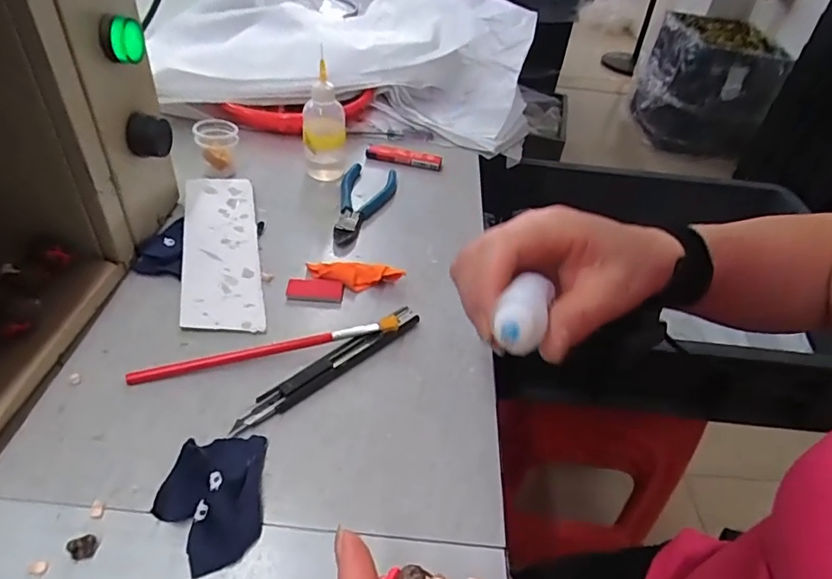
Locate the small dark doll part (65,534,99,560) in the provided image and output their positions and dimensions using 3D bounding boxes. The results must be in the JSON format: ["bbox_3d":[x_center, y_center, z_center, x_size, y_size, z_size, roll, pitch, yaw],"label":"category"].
[{"bbox_3d":[-0.154,0.119,0.243,0.011,0.005,0.011,4,41,-4],"label":"small dark doll part"}]

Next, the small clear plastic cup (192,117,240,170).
[{"bbox_3d":[-0.185,-0.135,0.490,0.037,0.040,0.029,-9,44,-19],"label":"small clear plastic cup"}]

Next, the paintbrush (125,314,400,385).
[{"bbox_3d":[-0.092,0.039,0.334,0.167,0.015,0.012,-10,44,-19],"label":"paintbrush"}]

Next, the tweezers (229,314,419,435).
[{"bbox_3d":[-0.051,0.047,0.333,0.138,0.010,0.015,-28,52,-34],"label":"tweezers"}]

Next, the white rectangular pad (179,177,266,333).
[{"bbox_3d":[-0.153,-0.037,0.412,0.055,0.013,0.183,-6,43,-16],"label":"white rectangular pad"}]

